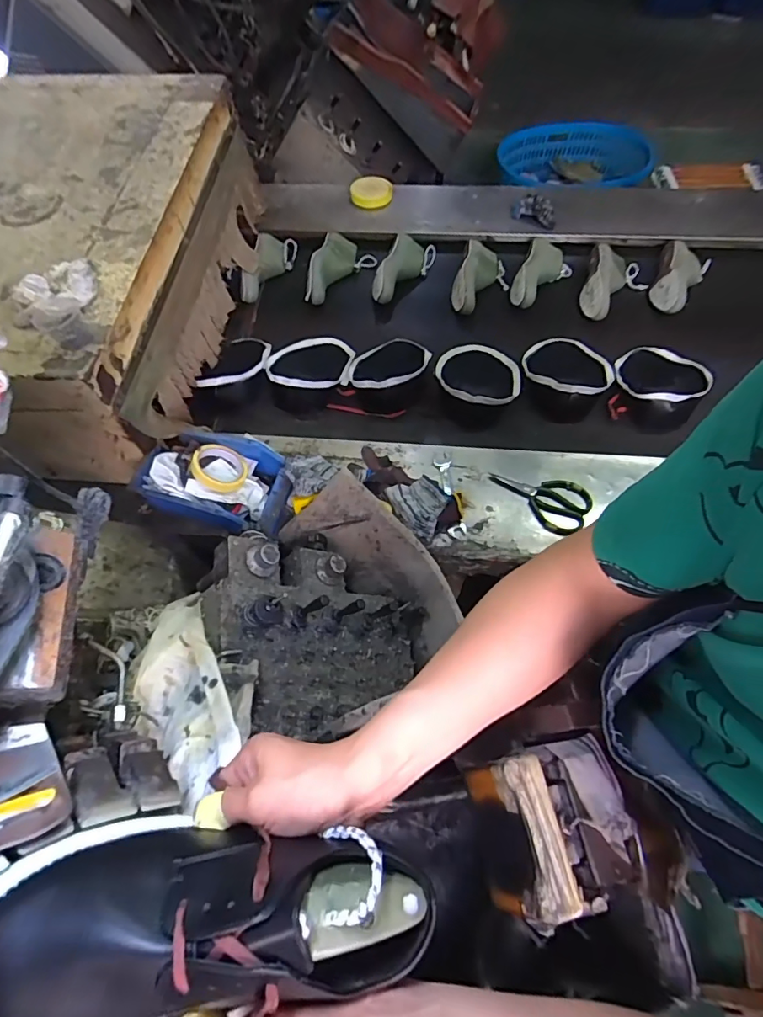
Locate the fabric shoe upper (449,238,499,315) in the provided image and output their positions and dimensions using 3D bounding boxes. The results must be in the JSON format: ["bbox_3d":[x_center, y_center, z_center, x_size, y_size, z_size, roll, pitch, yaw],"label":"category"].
[{"bbox_3d":[0.229,-0.571,1.235,0.095,0.075,0.236,19,61,9],"label":"fabric shoe upper"}]

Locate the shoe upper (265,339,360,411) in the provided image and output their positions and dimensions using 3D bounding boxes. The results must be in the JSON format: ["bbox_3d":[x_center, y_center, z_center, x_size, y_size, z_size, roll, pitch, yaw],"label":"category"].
[{"bbox_3d":[-0.157,-0.324,1.105,0.179,0.062,0.200,5,60,1],"label":"shoe upper"}]

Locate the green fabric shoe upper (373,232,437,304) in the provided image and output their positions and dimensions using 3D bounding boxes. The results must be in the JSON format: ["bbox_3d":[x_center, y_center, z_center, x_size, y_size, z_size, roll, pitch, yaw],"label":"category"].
[{"bbox_3d":[0.058,-0.605,1.254,0.112,0.062,0.248,21,61,10],"label":"green fabric shoe upper"}]

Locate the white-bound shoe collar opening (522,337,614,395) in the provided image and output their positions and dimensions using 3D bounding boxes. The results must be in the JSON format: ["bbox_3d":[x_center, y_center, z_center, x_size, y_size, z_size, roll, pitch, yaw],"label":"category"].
[{"bbox_3d":[0.404,-0.314,1.086,0.189,0.047,0.209,13,60,6],"label":"white-bound shoe collar opening"}]

